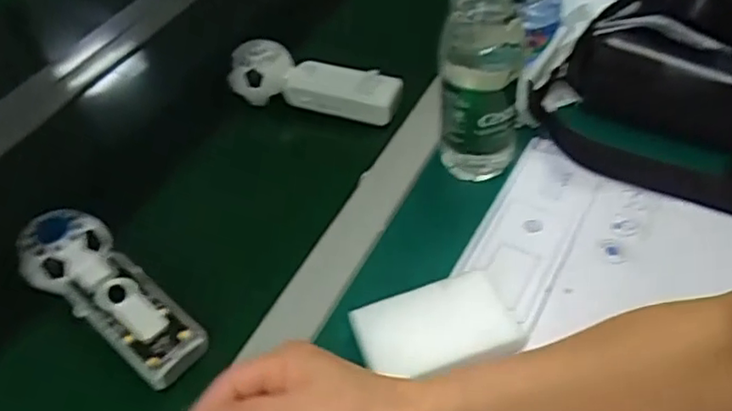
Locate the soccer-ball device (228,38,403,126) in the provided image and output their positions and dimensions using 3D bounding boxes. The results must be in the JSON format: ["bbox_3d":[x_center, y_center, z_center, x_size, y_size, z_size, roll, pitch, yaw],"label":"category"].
[{"bbox_3d":[-0.049,-0.122,0.589,0.166,0.050,0.049,8,49,16],"label":"soccer-ball device"}]

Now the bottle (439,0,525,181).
[{"bbox_3d":[0.088,-0.101,0.468,0.062,0.180,0.057,8,51,10],"label":"bottle"}]

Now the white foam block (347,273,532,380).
[{"bbox_3d":[0.050,0.081,0.418,0.107,0.020,0.056,-18,47,-8],"label":"white foam block"}]

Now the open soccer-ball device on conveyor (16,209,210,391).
[{"bbox_3d":[-0.186,0.064,0.447,0.159,0.043,0.061,35,59,29],"label":"open soccer-ball device on conveyor"}]

